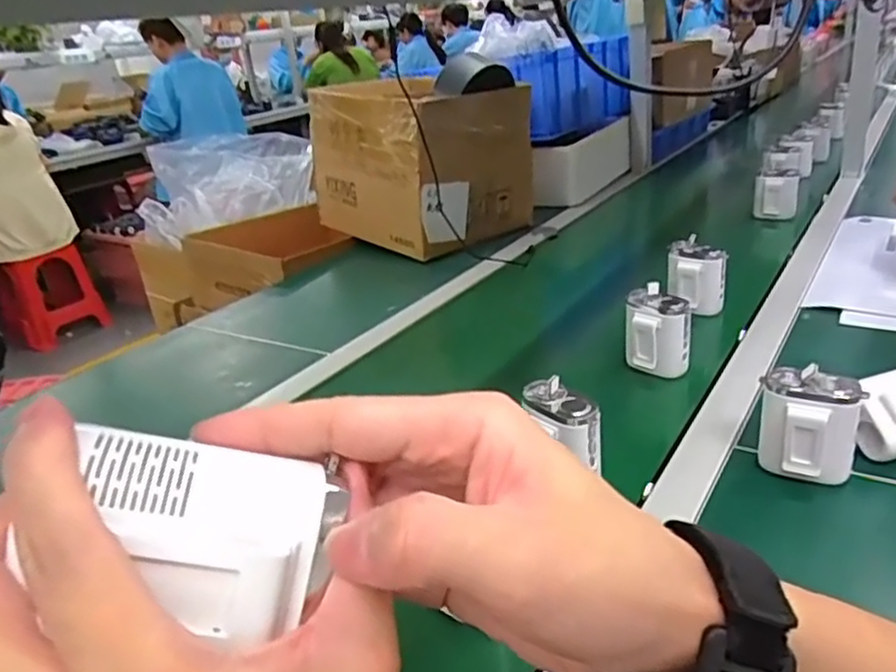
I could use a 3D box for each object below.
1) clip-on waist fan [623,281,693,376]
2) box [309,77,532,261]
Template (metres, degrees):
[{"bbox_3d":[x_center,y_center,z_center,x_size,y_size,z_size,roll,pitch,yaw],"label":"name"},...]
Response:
[{"bbox_3d":[0.225,-0.004,0.742,0.067,0.084,0.040,1,25,15],"label":"clip-on waist fan"},{"bbox_3d":[-0.039,-0.336,1.305,0.289,0.251,0.369,-25,30,-34],"label":"box"}]

